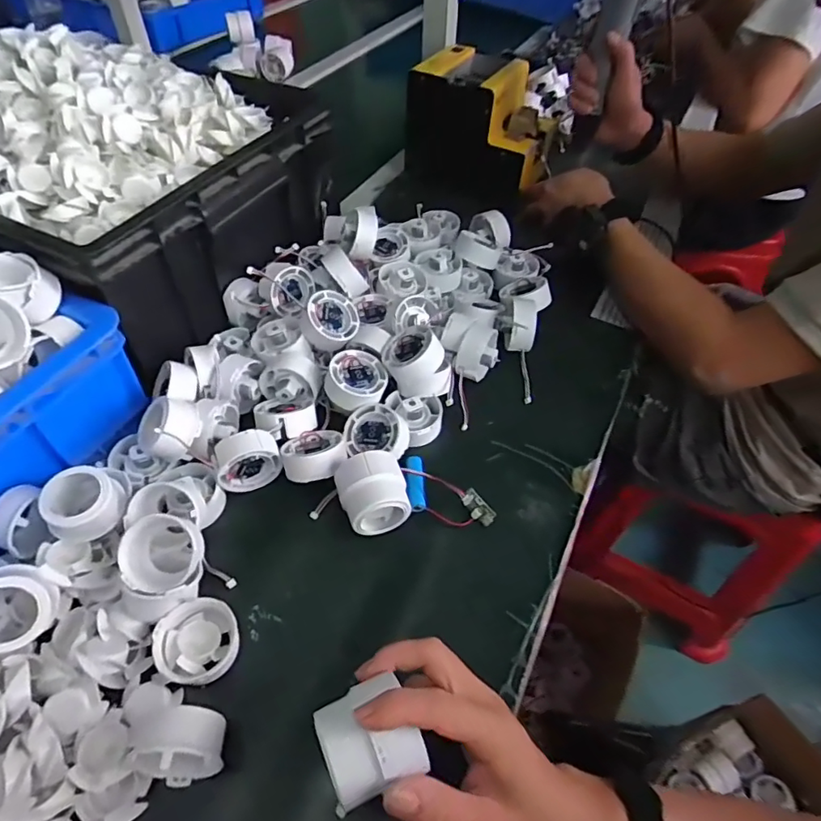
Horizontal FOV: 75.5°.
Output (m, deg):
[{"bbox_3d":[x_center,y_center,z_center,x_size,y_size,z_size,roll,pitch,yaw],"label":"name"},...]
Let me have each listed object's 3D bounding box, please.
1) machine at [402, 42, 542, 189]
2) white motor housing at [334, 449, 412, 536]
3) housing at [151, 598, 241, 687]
[{"bbox_3d":[0.099,-0.398,0.745,0.192,0.130,0.135,26,55,18],"label":"machine"},{"bbox_3d":[-0.030,0.070,0.433,0.052,0.057,0.057,-15,53,-13],"label":"white motor housing"},{"bbox_3d":[-0.147,0.164,0.372,0.052,0.027,0.053,1,51,-1],"label":"housing"}]

